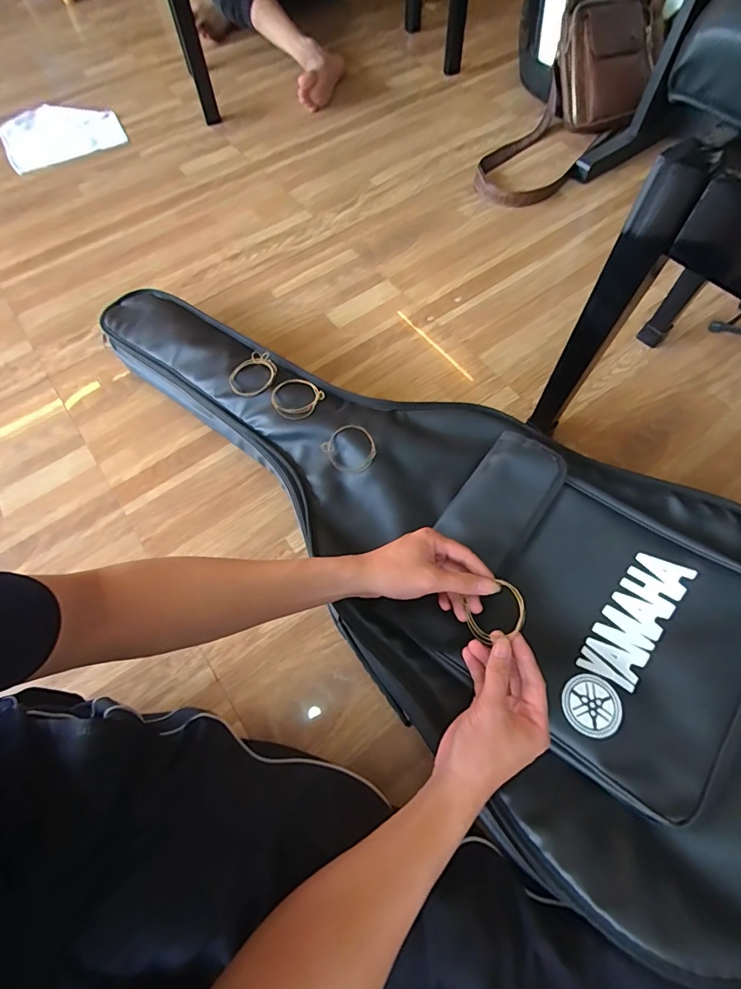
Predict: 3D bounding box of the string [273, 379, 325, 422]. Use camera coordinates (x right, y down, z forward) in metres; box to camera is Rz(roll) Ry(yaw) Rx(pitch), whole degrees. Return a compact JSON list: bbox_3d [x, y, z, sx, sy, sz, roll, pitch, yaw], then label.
[{"bbox_3d":[-0.097,-0.126,0.580,0.062,0.010,0.067,-1,65,2],"label":"string"}]

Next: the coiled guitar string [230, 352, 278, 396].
[{"bbox_3d":[-0.154,-0.162,0.606,0.060,0.010,0.077,31,70,16],"label":"coiled guitar string"}]

